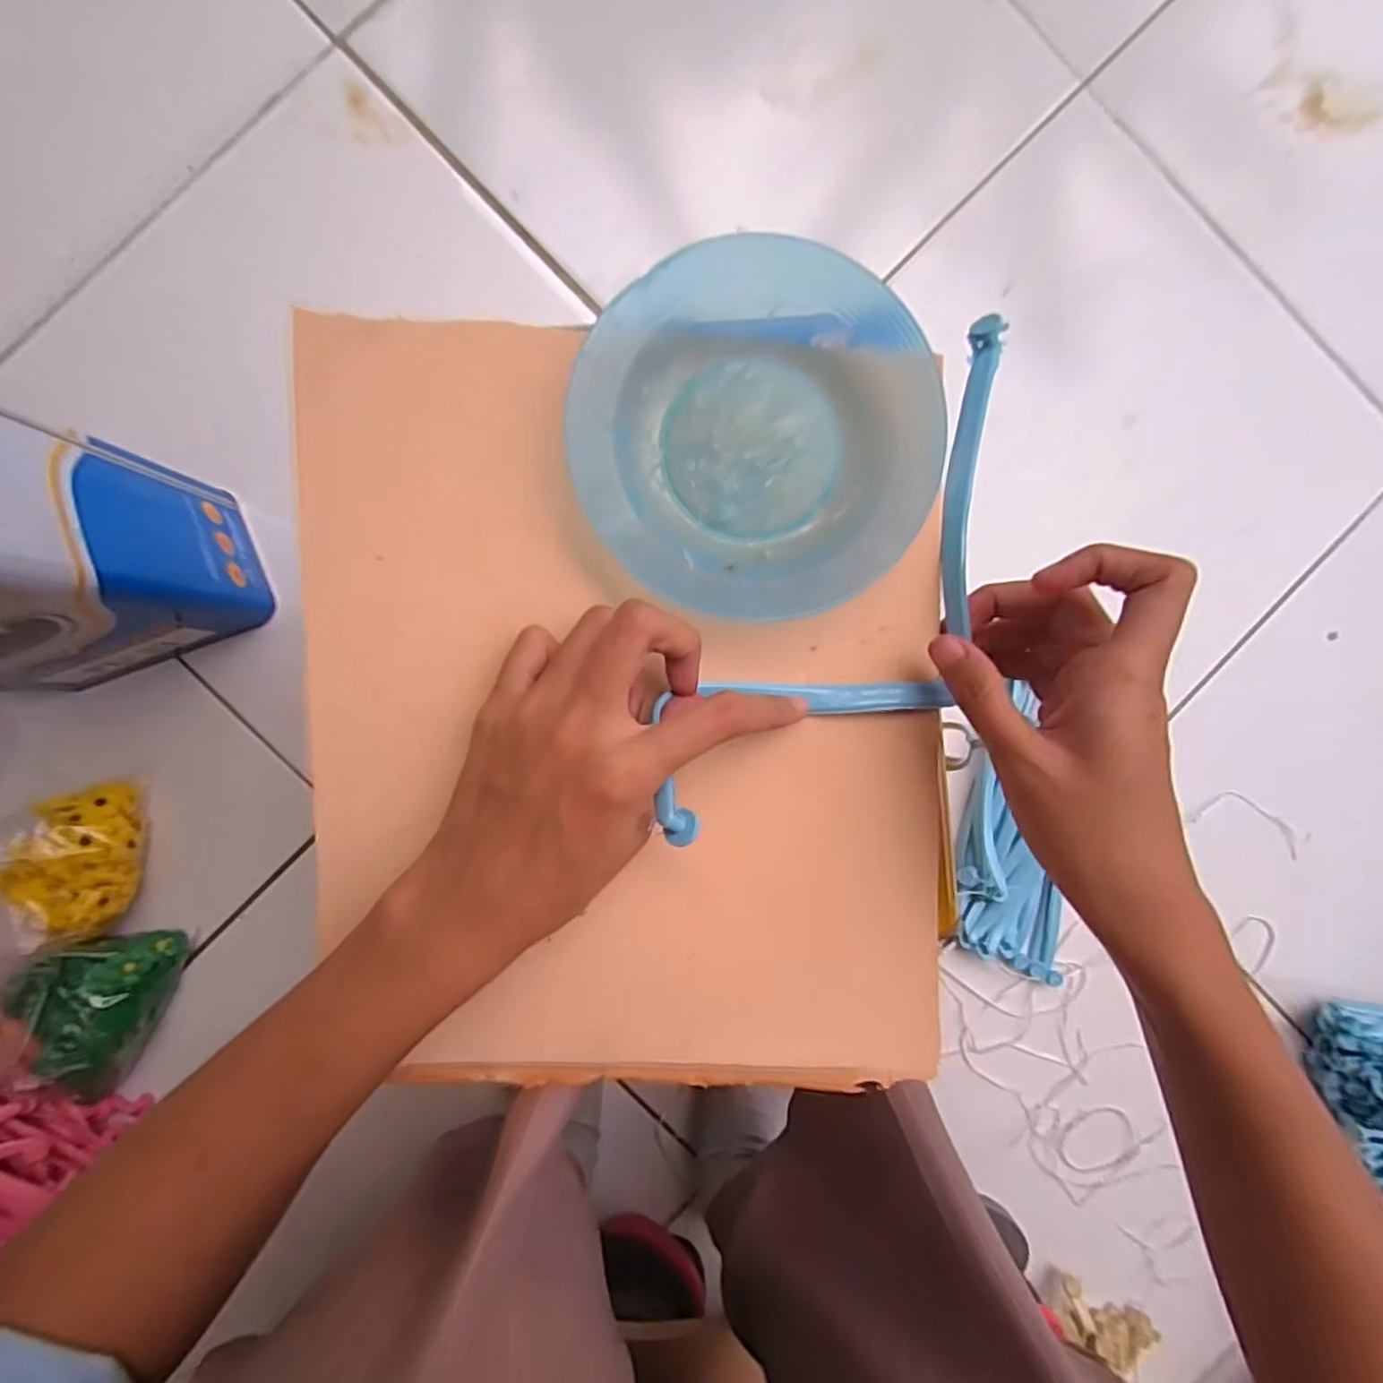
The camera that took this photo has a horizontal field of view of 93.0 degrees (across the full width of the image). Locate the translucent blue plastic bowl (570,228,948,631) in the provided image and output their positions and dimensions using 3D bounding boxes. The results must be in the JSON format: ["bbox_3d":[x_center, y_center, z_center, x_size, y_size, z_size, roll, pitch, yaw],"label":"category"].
[{"bbox_3d":[0.023,-0.091,0.238,0.126,0.023,0.125,0,91,-3],"label":"translucent blue plastic bowl"}]

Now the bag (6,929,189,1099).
[{"bbox_3d":[-0.414,0.213,0.451,0.081,0.032,0.103,33,63,-34],"label":"bag"}]

